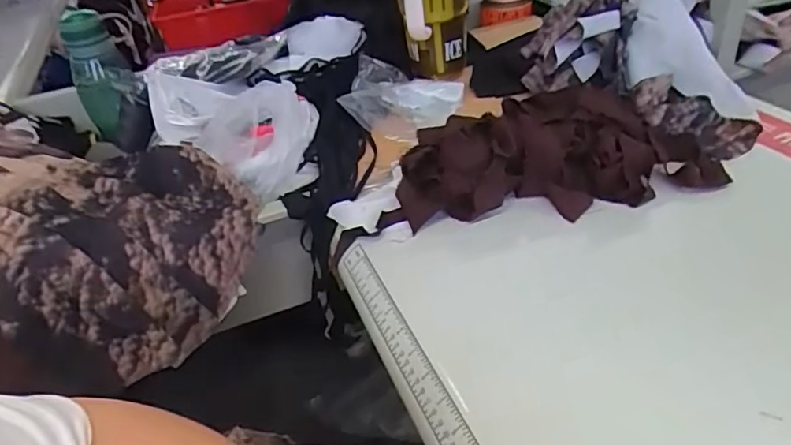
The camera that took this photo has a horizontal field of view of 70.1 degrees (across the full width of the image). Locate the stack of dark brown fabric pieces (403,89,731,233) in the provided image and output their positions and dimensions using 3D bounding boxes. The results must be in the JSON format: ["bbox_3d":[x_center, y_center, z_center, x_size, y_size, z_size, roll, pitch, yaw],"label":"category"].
[{"bbox_3d":[0.155,-0.081,0.584,0.302,0.081,0.156,-7,35,1],"label":"stack of dark brown fabric pieces"}]

